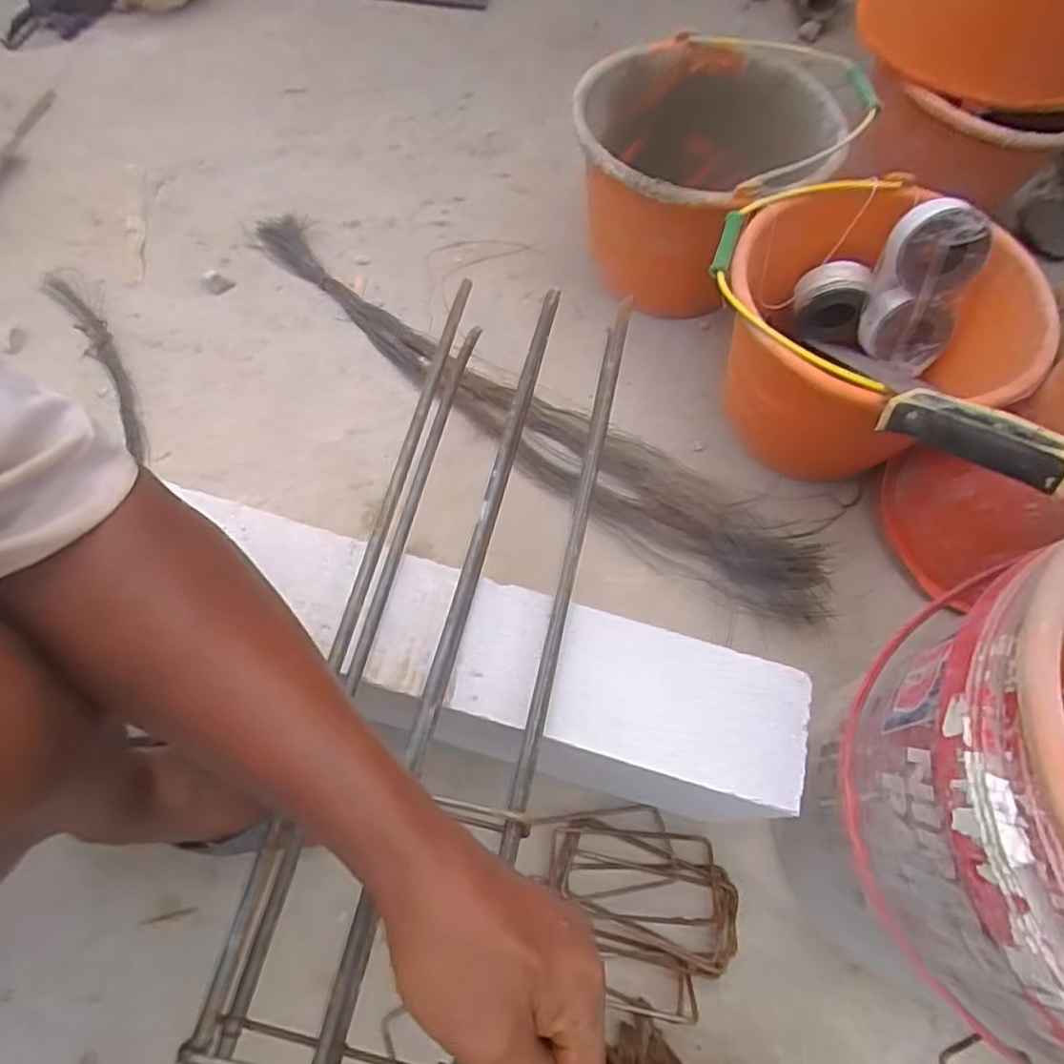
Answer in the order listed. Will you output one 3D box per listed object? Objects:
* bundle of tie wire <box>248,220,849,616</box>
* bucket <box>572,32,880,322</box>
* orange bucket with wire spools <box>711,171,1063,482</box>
[{"bbox_3d":[-0.036,-0.169,0.816,0.890,0.041,0.126,36,67,13],"label":"bundle of tie wire"},{"bbox_3d":[0.203,-0.435,0.833,0.294,0.234,0.298,1,64,-3],"label":"bucket"},{"bbox_3d":[0.337,-0.198,0.724,0.310,0.235,0.275,-19,67,-12],"label":"orange bucket with wire spools"}]

